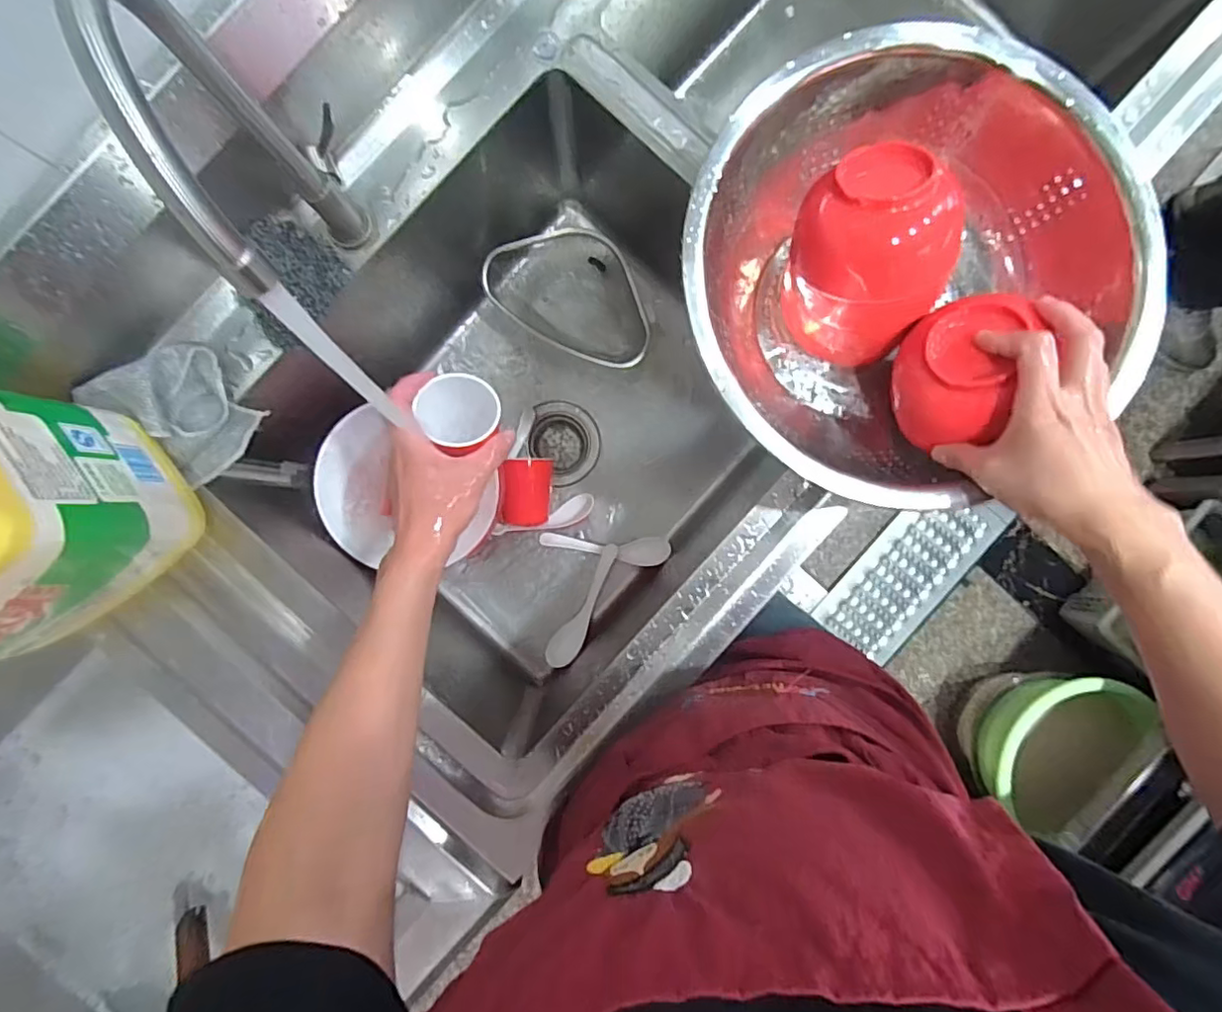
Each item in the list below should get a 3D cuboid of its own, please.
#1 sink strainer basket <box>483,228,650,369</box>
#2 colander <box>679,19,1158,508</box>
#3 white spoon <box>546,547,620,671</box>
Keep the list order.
[{"bbox_3d":[-0.043,-0.263,0.752,0.216,0.081,0.140,34,89,-1],"label":"sink strainer basket"},{"bbox_3d":[0.219,-0.173,0.478,0.326,0.116,0.296,-40,91,-1],"label":"colander"},{"bbox_3d":[-0.034,0.126,0.759,0.039,0.029,0.165,25,89,-1],"label":"white spoon"}]

